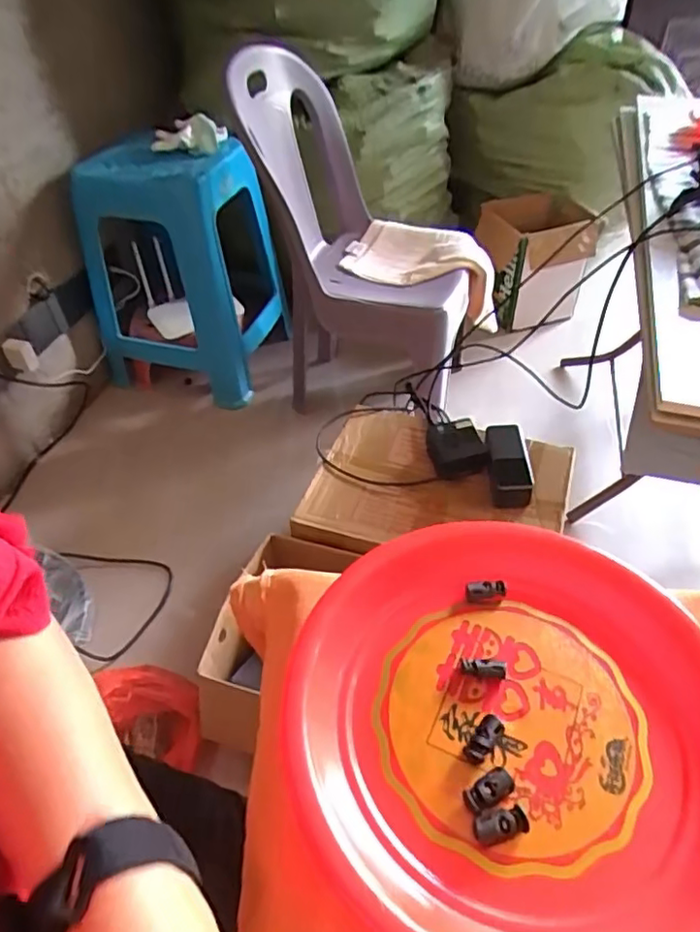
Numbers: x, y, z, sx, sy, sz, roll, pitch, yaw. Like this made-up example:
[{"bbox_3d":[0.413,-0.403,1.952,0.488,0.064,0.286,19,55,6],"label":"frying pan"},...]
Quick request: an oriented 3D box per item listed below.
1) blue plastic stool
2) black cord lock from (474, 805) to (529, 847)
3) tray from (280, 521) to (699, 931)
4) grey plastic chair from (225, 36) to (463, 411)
[{"bbox_3d":[-0.350,-0.419,1.300,0.347,0.474,0.276,9,47,11],"label":"blue plastic stool"},{"bbox_3d":[0.078,0.186,0.311,0.028,0.011,0.014,-11,47,-8],"label":"black cord lock"},{"bbox_3d":[0.095,0.145,0.349,0.240,0.049,0.251,-1,47,1],"label":"tray"},{"bbox_3d":[0.030,-0.400,1.150,0.382,0.629,0.418,9,47,11],"label":"grey plastic chair"}]

